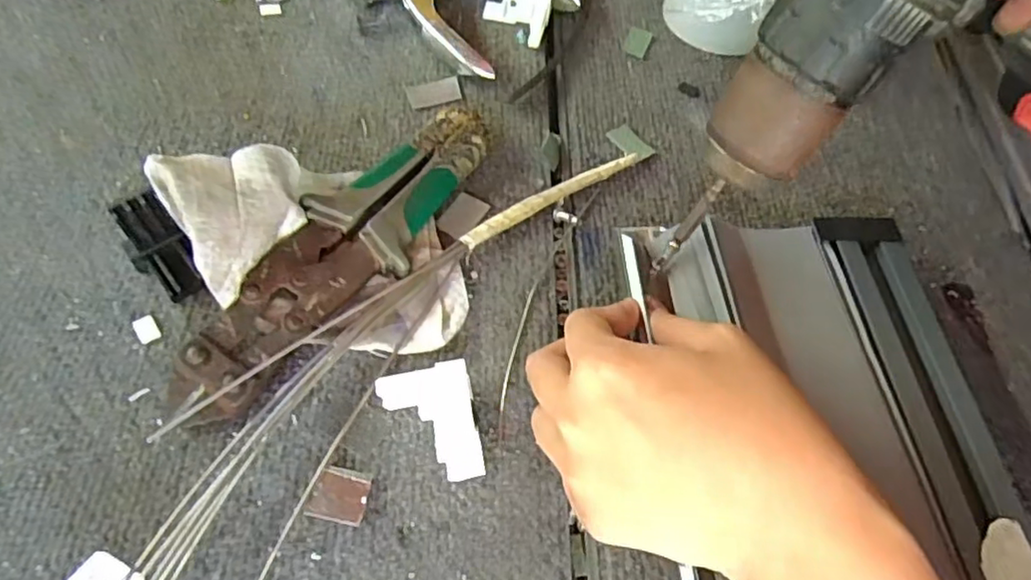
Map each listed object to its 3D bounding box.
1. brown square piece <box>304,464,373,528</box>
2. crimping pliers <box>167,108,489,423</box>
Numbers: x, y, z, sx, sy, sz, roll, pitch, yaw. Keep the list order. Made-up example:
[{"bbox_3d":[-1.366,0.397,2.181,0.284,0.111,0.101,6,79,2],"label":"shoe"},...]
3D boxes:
[{"bbox_3d":[-0.069,0.080,0.252,0.022,0.004,0.020,12,58,4],"label":"brown square piece"},{"bbox_3d":[-0.079,-0.019,0.303,0.055,0.022,0.190,24,60,10],"label":"crimping pliers"}]

